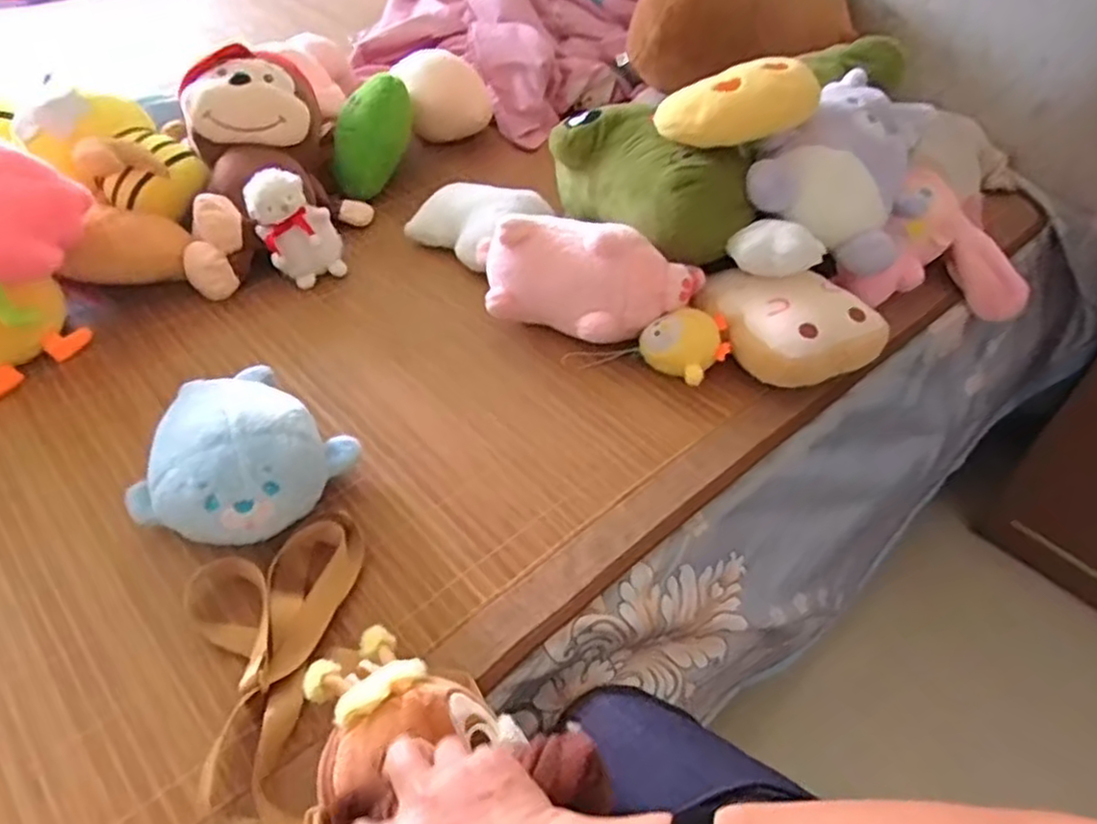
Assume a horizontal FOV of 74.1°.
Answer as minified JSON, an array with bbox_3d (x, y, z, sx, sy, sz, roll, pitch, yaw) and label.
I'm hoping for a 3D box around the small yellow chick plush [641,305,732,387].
[{"bbox_3d":[0.153,-0.072,0.779,0.083,0.061,0.077,1,45,-1],"label":"small yellow chick plush"}]

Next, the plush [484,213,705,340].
[{"bbox_3d":[0.043,-0.148,0.779,0.222,0.097,0.088,13,46,11],"label":"plush"}]

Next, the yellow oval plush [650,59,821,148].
[{"bbox_3d":[0.198,-0.321,0.764,0.160,0.063,0.066,-10,45,6],"label":"yellow oval plush"}]

